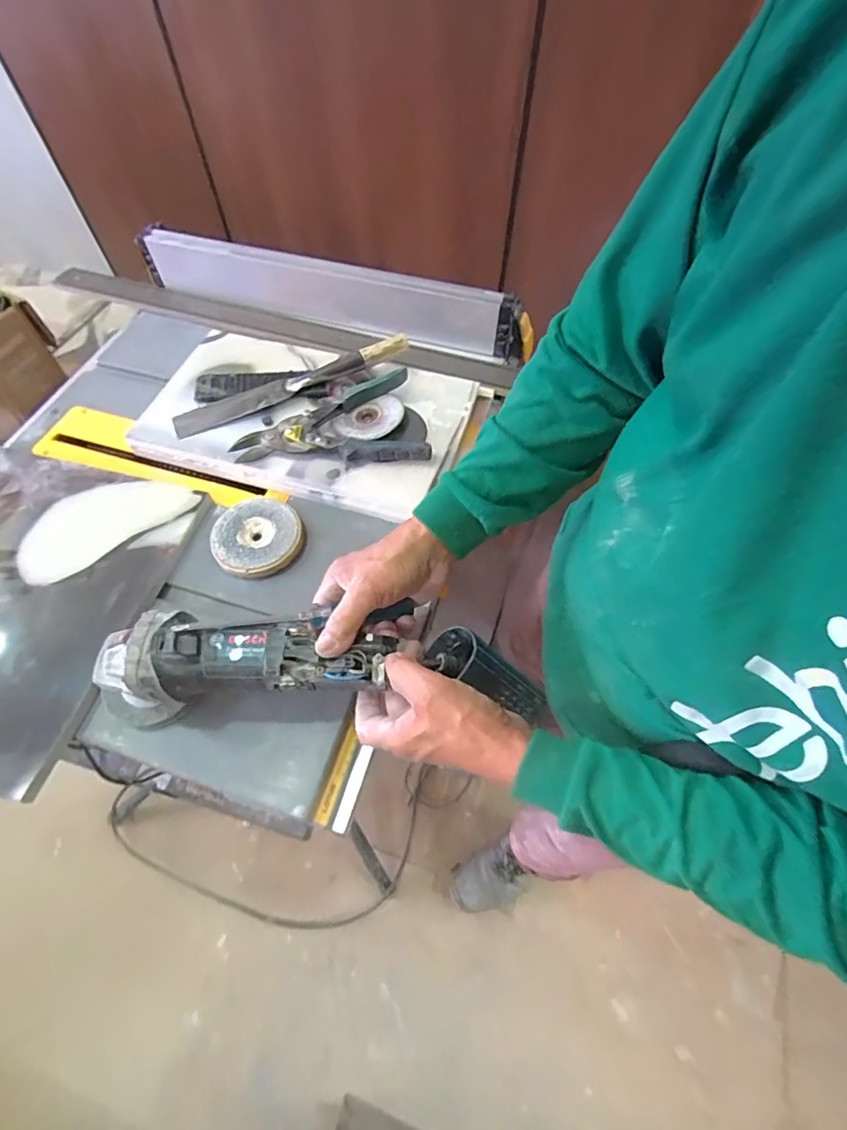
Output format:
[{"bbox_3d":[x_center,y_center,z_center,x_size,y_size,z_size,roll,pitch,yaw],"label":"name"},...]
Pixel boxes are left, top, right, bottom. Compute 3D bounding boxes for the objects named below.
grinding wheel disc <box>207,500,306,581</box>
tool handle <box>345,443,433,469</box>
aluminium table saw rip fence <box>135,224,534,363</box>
[{"bbox_3d":[-0.192,-0.032,0.575,0.098,0.024,0.098,0,60,0],"label":"grinding wheel disc"},{"bbox_3d":[-0.042,-0.131,0.603,0.102,0.027,0.013,-4,60,-3],"label":"tool handle"},{"bbox_3d":[-0.145,-0.425,0.759,0.629,0.068,0.058,14,61,7],"label":"aluminium table saw rip fence"}]

